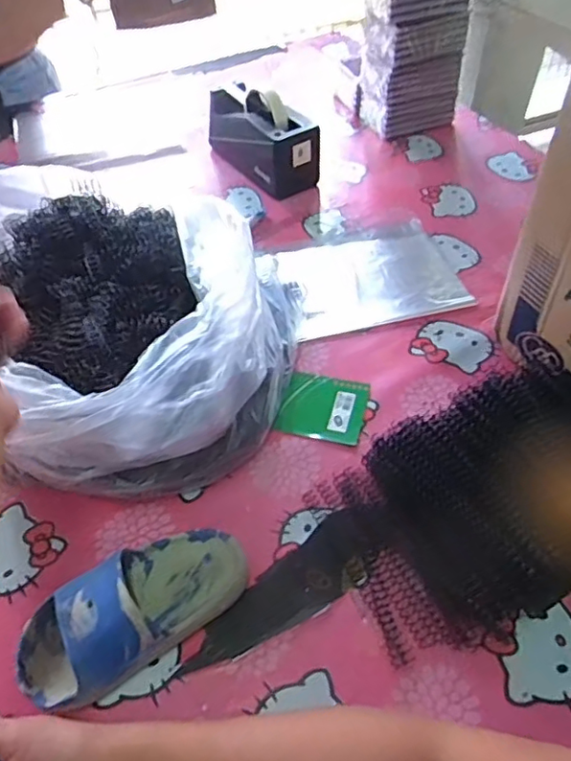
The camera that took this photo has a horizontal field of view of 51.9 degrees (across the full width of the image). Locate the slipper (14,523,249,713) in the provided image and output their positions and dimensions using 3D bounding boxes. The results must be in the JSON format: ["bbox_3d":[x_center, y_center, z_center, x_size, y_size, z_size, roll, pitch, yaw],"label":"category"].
[{"bbox_3d":[-0.115,0.165,0.440,0.179,0.052,0.083,-31,56,-22],"label":"slipper"}]

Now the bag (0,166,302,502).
[{"bbox_3d":[-0.146,-0.060,0.550,0.298,0.155,0.313,2,50,3],"label":"bag"}]

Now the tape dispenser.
[{"bbox_3d":[-0.038,-0.366,0.861,0.075,0.101,0.213,-29,56,-21],"label":"tape dispenser"}]

